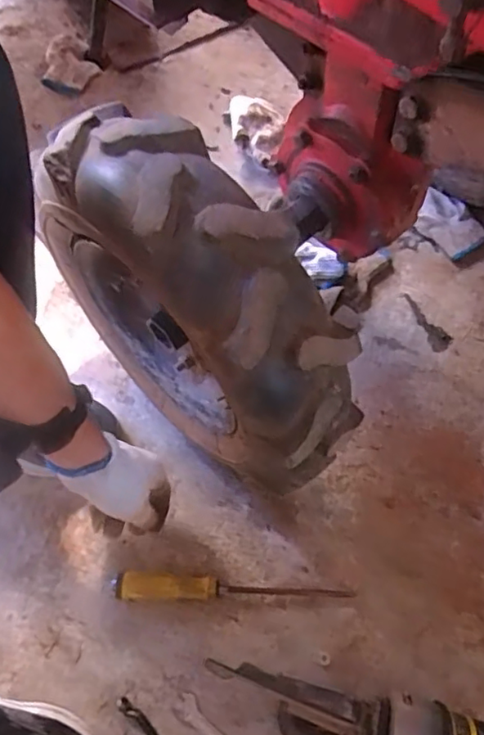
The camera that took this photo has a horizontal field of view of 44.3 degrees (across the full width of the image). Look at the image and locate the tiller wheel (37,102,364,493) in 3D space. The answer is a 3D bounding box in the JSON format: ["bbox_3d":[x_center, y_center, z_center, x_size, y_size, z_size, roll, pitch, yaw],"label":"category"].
[{"bbox_3d":[-0.043,-0.048,0.551,0.118,0.307,0.338,-40,68,-15],"label":"tiller wheel"}]

